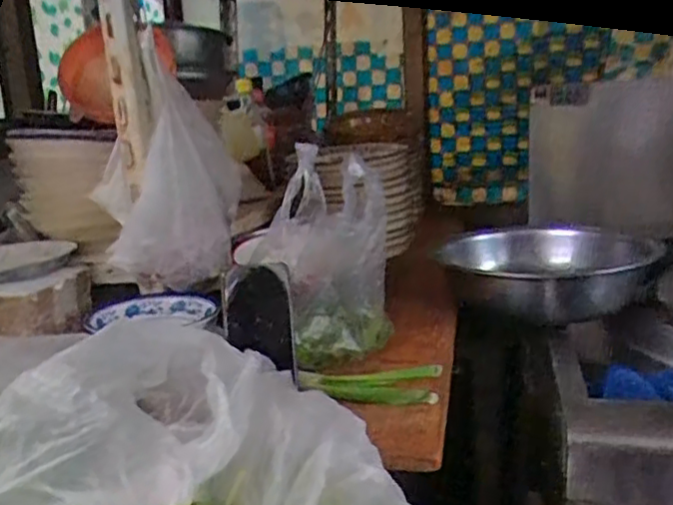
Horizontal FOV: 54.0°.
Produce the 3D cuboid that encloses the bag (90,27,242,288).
[{"bbox_3d":[-0.213,-0.104,0.812,0.144,0.246,0.173,-3,13,0],"label":"bag"}]

